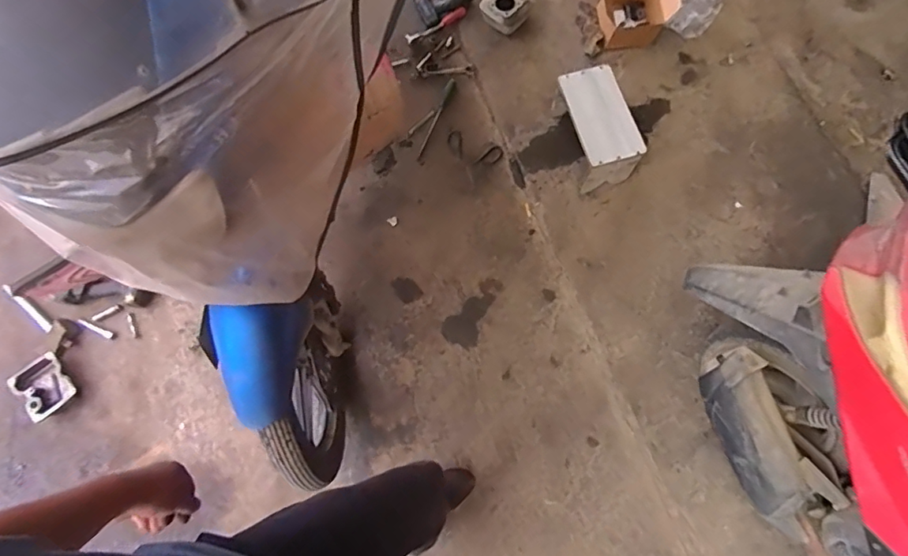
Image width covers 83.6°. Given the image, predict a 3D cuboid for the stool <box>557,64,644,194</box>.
[{"bbox_3d":[0.419,-0.444,1.516,0.155,0.210,0.307,-13,74,-5],"label":"stool"}]

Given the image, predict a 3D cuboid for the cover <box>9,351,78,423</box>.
[{"bbox_3d":[-1.145,0.302,1.408,0.123,0.027,0.152,-39,80,-9],"label":"cover"}]

